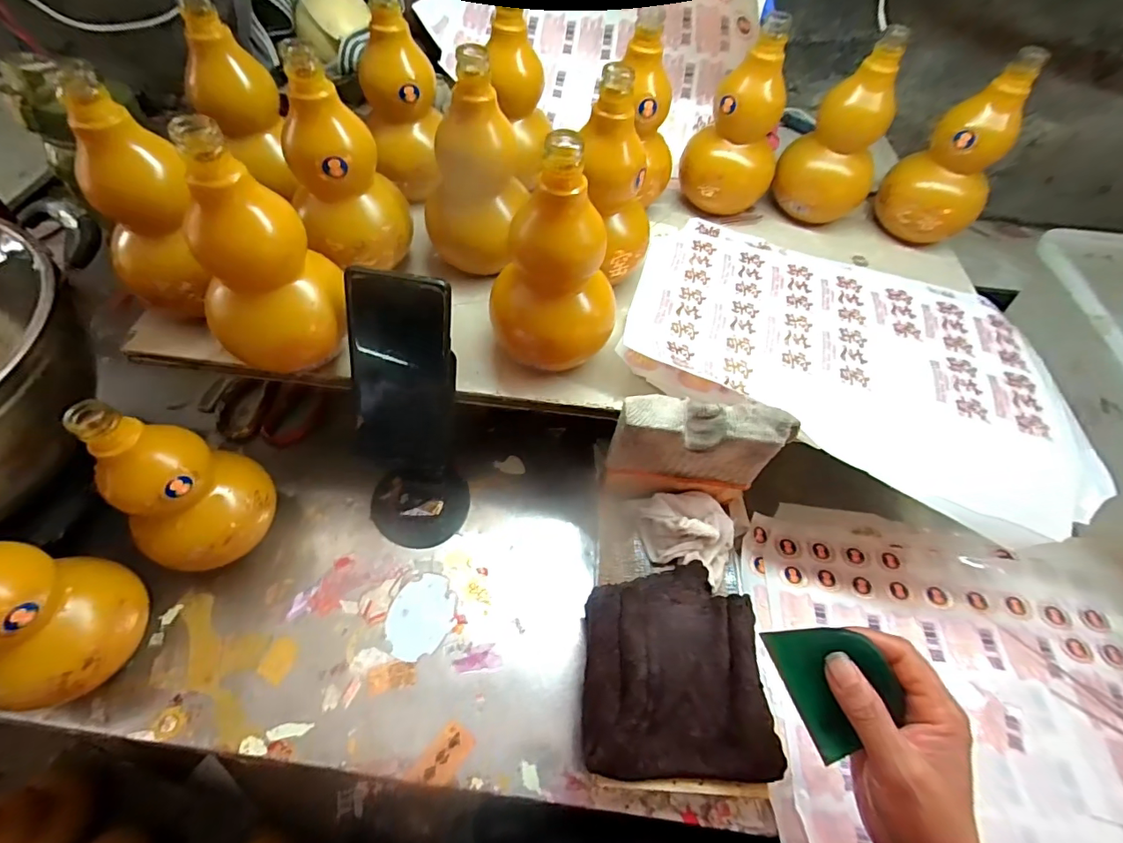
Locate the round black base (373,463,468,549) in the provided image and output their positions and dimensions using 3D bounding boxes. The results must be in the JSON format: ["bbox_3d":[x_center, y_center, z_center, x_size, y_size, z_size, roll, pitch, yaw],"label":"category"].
[{"bbox_3d":[-0.139,0.081,0.476,0.092,0.010,0.080,4,59,-2],"label":"round black base"}]

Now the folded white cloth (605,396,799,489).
[{"bbox_3d":[0.114,0.017,0.409,0.138,0.082,0.039,7,59,0],"label":"folded white cloth"}]

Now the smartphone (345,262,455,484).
[{"bbox_3d":[-0.129,-0.030,0.397,0.077,0.175,0.013,8,30,0],"label":"smartphone"}]

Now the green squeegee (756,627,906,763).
[{"bbox_3d":[0.168,0.161,0.296,0.056,0.006,0.081,-27,84,21],"label":"green squeegee"}]

